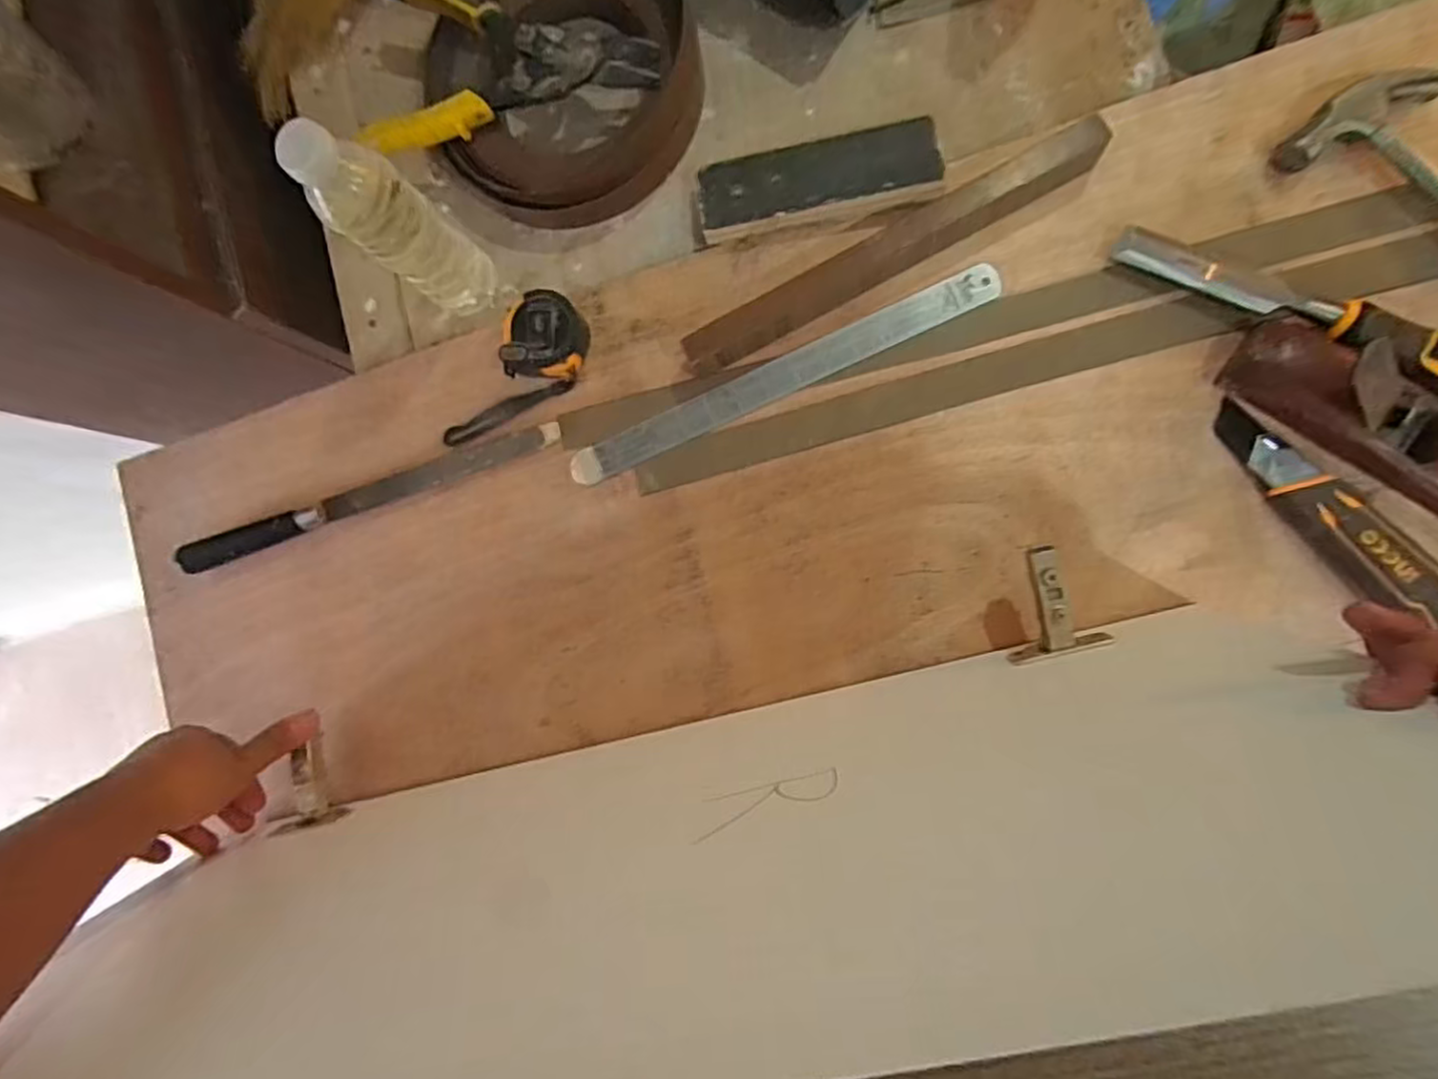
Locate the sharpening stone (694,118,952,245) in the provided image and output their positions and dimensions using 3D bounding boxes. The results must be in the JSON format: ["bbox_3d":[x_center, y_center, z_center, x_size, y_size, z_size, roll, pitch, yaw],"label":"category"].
[{"bbox_3d":[0.072,-0.260,0.507,0.170,0.025,0.060,-6,85,8],"label":"sharpening stone"}]

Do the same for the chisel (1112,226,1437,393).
[{"bbox_3d":[0.399,-0.144,0.447,0.270,0.026,0.043,29,90,10],"label":"chisel"}]

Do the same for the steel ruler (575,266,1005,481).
[{"bbox_3d":[0.044,-0.119,0.509,0.331,0.006,0.028,-24,82,6],"label":"steel ruler"}]

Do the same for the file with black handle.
[{"bbox_3d":[-0.285,-0.034,0.551,0.332,0.015,0.024,-19,83,7],"label":"file with black handle"}]

